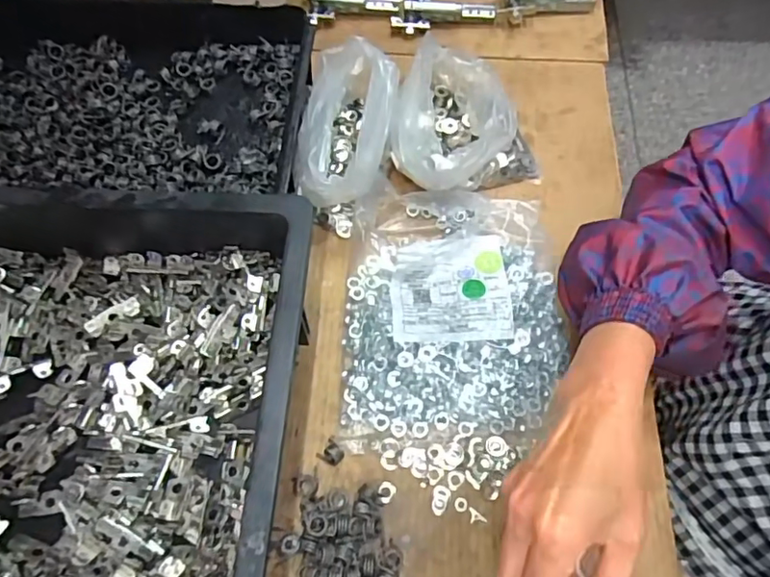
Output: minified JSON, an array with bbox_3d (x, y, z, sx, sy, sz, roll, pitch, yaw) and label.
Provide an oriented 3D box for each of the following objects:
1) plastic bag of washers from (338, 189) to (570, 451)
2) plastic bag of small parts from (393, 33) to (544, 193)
[{"bbox_3d":[0.057,0.014,0.478,0.181,0.030,0.220,1,67,-1],"label":"plastic bag of washers"},{"bbox_3d":[0.059,-0.171,0.547,0.127,0.054,0.167,-21,66,-8],"label":"plastic bag of small parts"}]

